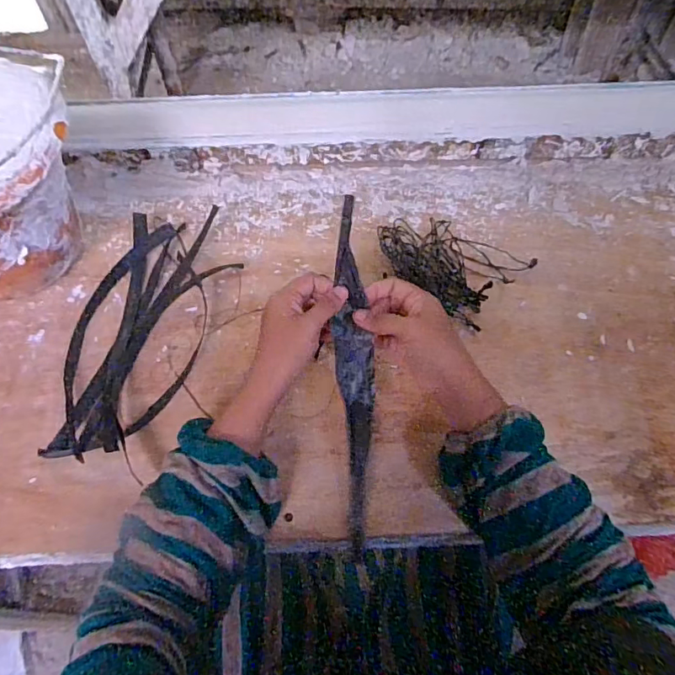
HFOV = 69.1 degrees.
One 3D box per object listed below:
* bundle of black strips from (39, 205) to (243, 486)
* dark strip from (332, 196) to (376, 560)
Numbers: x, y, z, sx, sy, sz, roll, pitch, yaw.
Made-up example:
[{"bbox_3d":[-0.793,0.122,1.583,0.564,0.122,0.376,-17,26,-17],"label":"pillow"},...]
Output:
[{"bbox_3d":[-0.215,-0.016,0.534,0.140,0.025,0.302,13,60,9],"label":"bundle of black strips"},{"bbox_3d":[0.017,0.037,0.440,0.035,0.040,0.303,-3,92,-1],"label":"dark strip"}]

